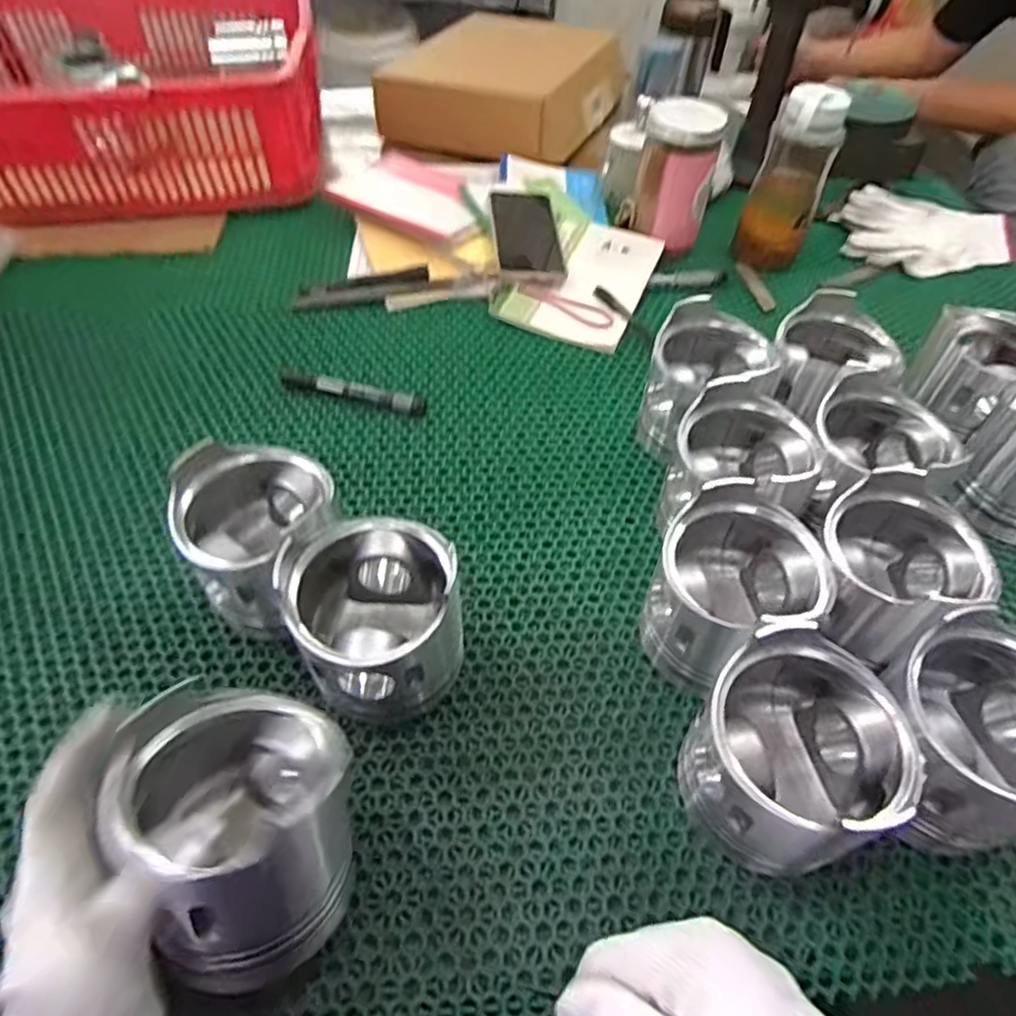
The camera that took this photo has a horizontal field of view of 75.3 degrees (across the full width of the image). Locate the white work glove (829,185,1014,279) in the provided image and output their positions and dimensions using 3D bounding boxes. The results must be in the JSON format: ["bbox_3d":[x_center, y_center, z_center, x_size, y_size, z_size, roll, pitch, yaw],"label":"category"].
[{"bbox_3d":[0.511,-0.337,0.816,0.194,0.029,0.144,24,54,17],"label":"white work glove"}]

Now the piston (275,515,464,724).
[{"bbox_3d":[-0.084,0.074,0.425,0.095,0.097,0.104,1,51,-1],"label":"piston"}]

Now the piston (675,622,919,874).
[{"bbox_3d":[0.156,0.139,0.368,0.093,0.113,0.102,1,51,-1],"label":"piston"}]

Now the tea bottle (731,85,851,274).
[{"bbox_3d":[0.306,-0.351,0.721,0.078,0.178,0.061,17,53,13],"label":"tea bottle"}]

